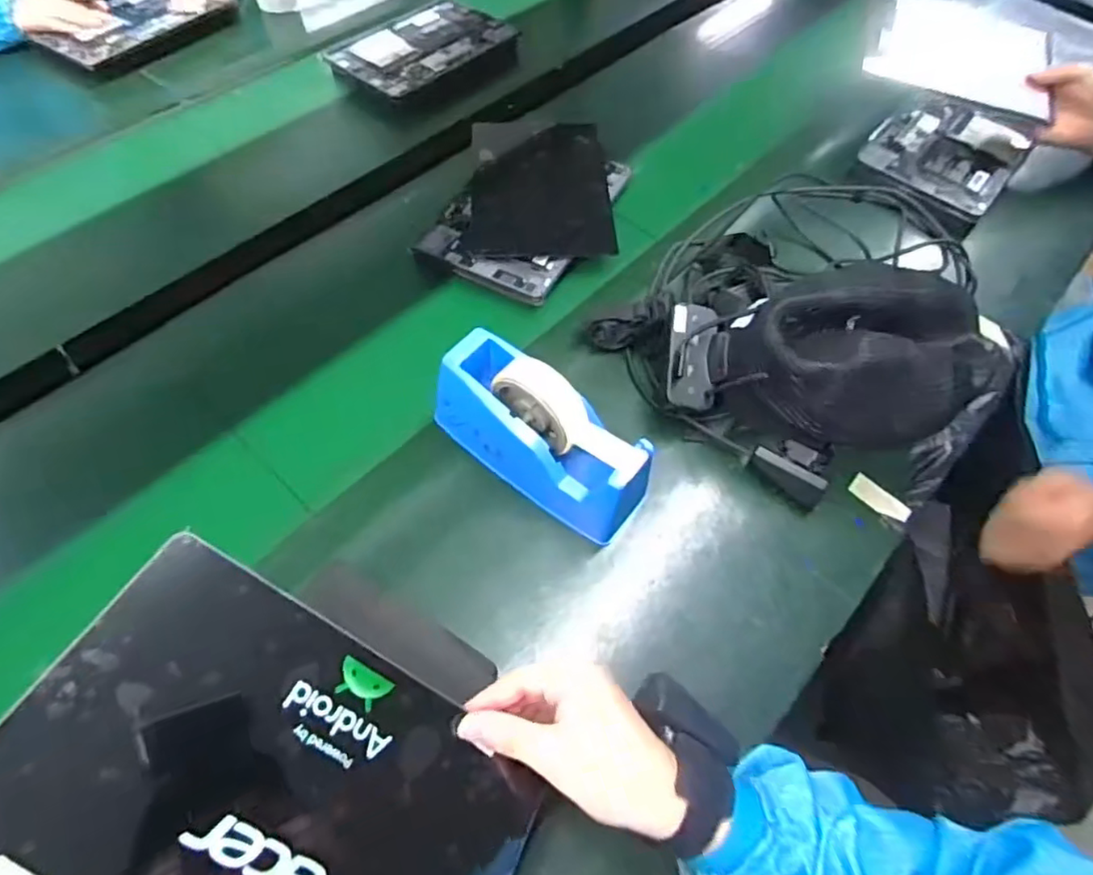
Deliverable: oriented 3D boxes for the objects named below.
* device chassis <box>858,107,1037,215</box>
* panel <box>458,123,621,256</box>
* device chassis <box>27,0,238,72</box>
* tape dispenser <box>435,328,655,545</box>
[{"bbox_3d":[0.531,-0.382,0.847,0.178,0.038,0.250,36,64,18],"label":"device chassis"},{"bbox_3d":[-0.007,-0.306,0.755,0.165,0.011,0.228,-1,63,1],"label":"panel"},{"bbox_3d":[-0.635,-0.641,0.964,0.177,0.025,0.241,32,63,16],"label":"device chassis"},{"bbox_3d":[-0.006,-0.006,0.541,0.196,0.098,0.077,35,63,17],"label":"tape dispenser"}]

